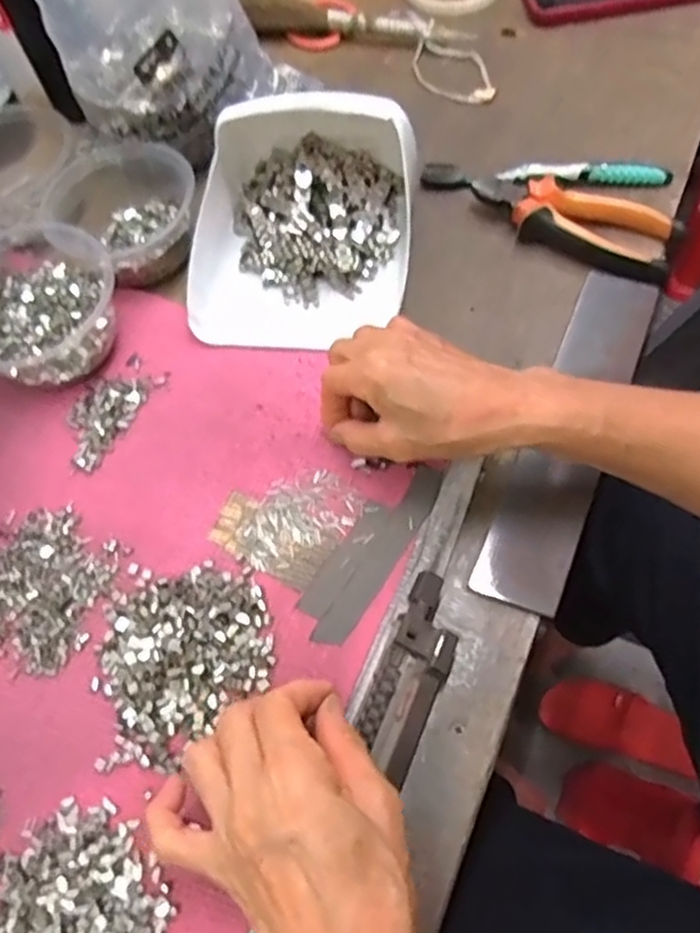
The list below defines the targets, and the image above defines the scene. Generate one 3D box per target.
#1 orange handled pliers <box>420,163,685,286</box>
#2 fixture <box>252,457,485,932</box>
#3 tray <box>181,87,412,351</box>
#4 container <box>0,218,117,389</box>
[{"bbox_3d":[0.144,-0.190,0.516,0.196,0.032,0.053,30,69,22],"label":"orange handled pliers"},{"bbox_3d":[0.001,0.163,0.338,0.040,0.018,0.389,21,67,13],"label":"fixture"},{"bbox_3d":[-0.035,-0.180,0.489,0.158,0.082,0.176,1,62,7],"label":"tray"},{"bbox_3d":[-0.219,-0.111,0.481,0.114,0.056,0.116,-3,61,6],"label":"container"}]

